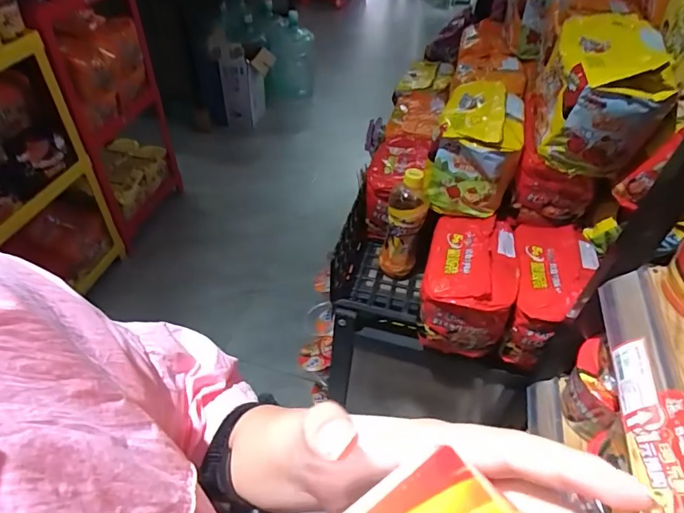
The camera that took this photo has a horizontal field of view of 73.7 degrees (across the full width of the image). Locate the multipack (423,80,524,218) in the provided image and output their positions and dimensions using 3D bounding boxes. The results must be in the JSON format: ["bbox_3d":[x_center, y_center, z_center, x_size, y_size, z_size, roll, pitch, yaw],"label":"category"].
[{"bbox_3d":[0.227,-0.183,0.777,0.129,0.169,0.184,17,47,12],"label":"multipack"}]

